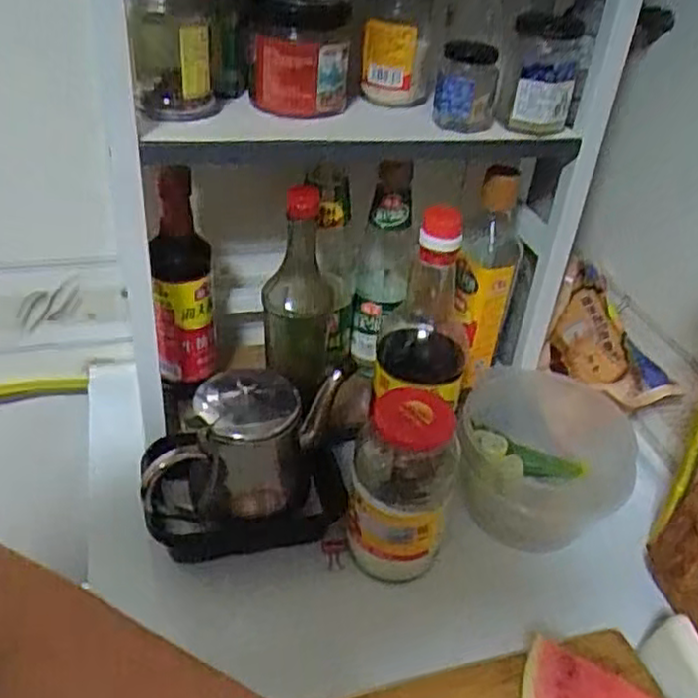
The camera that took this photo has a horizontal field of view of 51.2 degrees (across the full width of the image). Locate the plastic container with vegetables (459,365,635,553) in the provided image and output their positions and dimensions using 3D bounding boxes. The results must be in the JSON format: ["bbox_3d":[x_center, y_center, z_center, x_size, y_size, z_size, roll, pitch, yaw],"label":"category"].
[{"bbox_3d":[0.184,0.100,0.700,0.143,0.099,0.142,4,36,-2],"label":"plastic container with vegetables"}]

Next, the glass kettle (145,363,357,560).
[{"bbox_3d":[-0.087,0.098,0.640,0.174,0.135,0.110,-2,37,-10],"label":"glass kettle"}]

